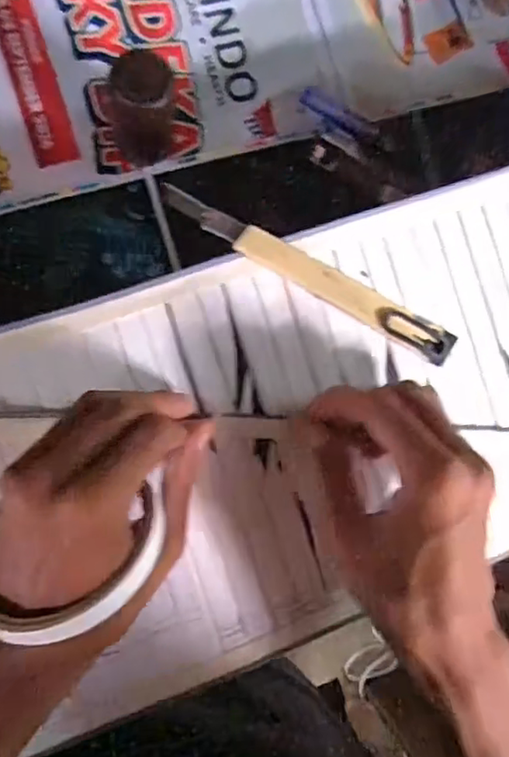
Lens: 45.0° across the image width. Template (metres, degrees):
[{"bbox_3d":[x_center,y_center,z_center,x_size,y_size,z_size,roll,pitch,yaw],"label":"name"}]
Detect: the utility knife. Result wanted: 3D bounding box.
[{"bbox_3d":[0.031,-0.054,0.325,0.170,0.011,0.018,28,83,-7],"label":"utility knife"}]

